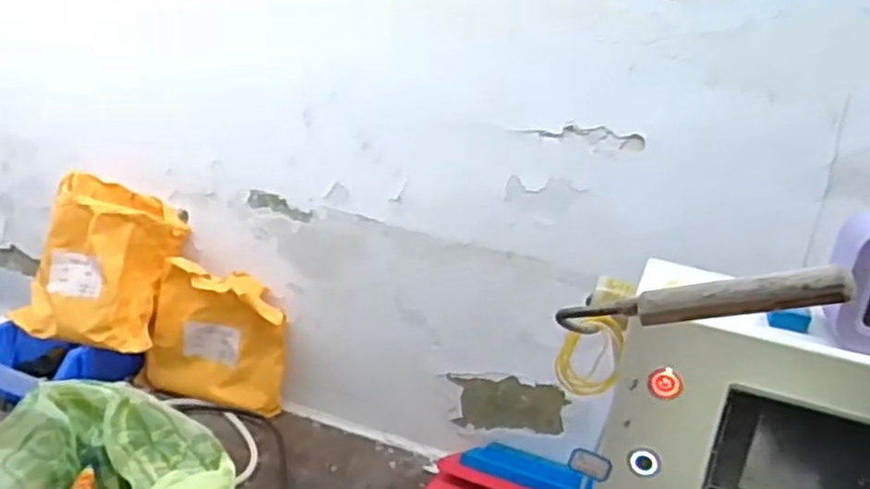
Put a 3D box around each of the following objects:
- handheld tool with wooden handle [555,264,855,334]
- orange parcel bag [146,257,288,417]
[{"bbox_3d":[0.123,0.029,0.358,0.139,0.017,0.016,-12,7,34],"label":"handheld tool with wooden handle"},{"bbox_3d":[-0.260,0.110,0.890,0.166,0.163,0.048,13,20,13],"label":"orange parcel bag"}]

